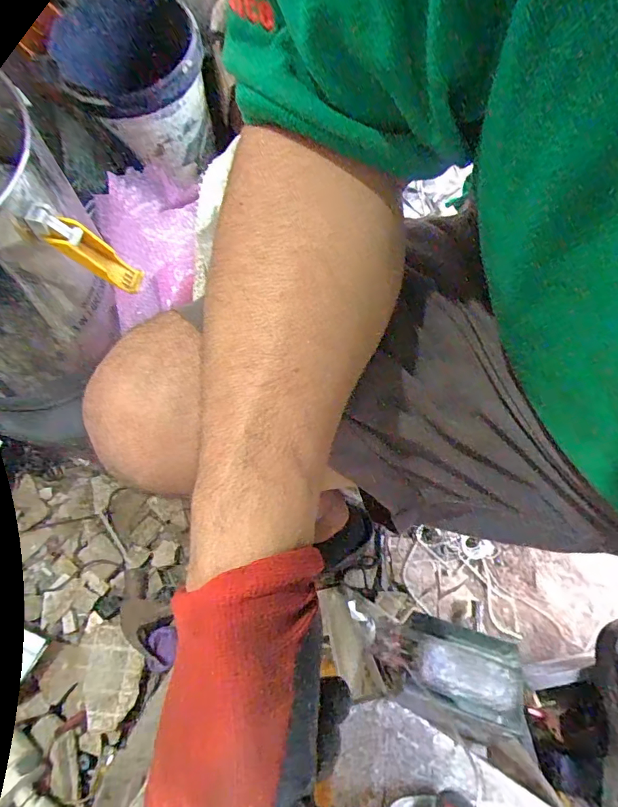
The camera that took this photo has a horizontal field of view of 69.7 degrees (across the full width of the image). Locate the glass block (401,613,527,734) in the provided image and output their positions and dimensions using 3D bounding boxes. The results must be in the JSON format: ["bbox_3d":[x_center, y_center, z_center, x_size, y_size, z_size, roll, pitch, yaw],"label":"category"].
[{"bbox_3d":[0.141,0.245,0.405,0.110,0.023,0.072,15,72,3],"label":"glass block"}]

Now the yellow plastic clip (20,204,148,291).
[{"bbox_3d":[-0.230,-0.161,0.464,0.021,0.120,0.031,-3,67,34],"label":"yellow plastic clip"}]

